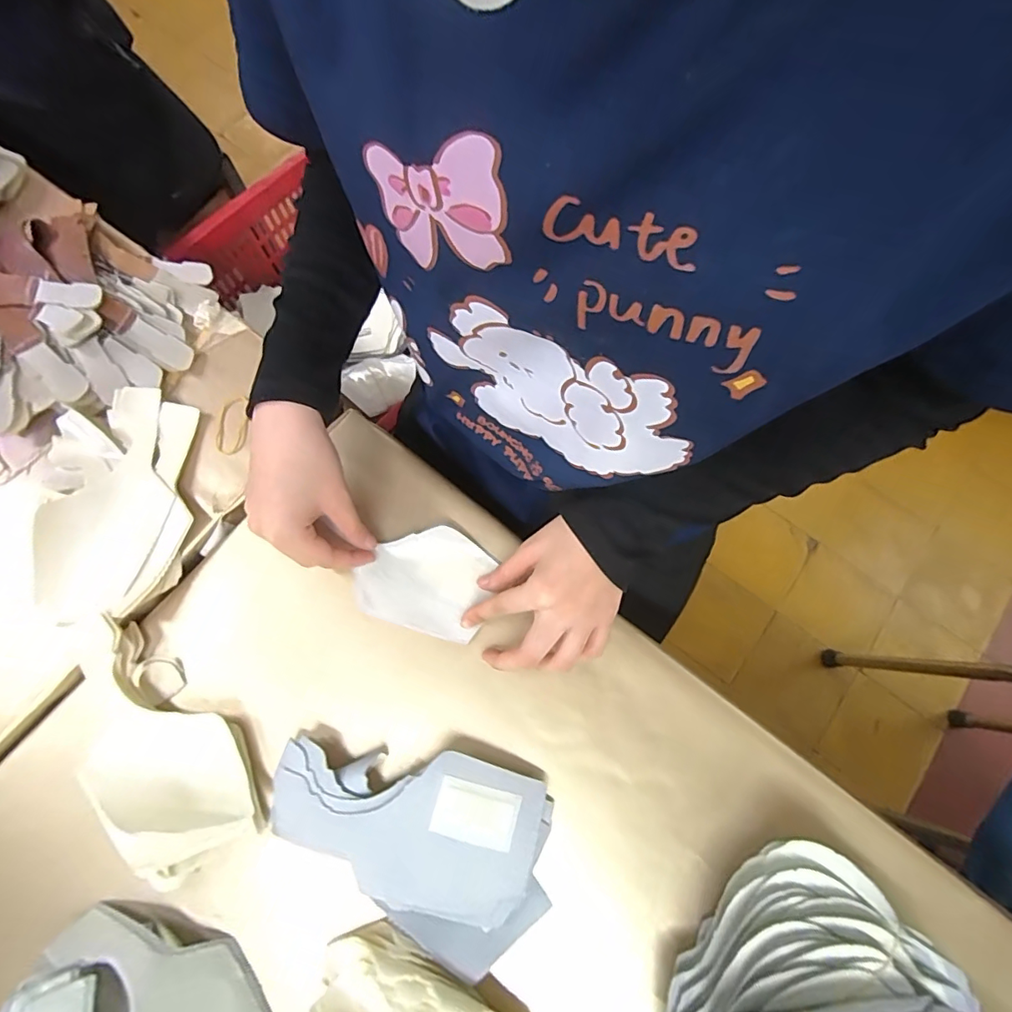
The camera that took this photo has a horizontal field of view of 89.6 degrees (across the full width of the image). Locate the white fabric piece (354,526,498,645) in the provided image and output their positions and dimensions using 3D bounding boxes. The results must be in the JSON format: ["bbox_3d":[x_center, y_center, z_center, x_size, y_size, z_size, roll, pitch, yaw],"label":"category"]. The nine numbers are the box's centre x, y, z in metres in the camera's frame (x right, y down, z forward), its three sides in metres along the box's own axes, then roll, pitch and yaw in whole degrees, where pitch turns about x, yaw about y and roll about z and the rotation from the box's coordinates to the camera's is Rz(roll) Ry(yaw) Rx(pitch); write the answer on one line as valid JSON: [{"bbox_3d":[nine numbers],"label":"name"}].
[{"bbox_3d":[-0.064,0.057,0.407,0.096,0.013,0.080,18,74,4],"label":"white fabric piece"}]

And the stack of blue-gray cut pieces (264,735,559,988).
[{"bbox_3d":[-0.062,0.214,0.351,0.194,0.025,0.114,29,75,9],"label":"stack of blue-gray cut pieces"}]

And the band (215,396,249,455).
[{"bbox_3d":[-0.237,-0.071,0.444,0.026,0.004,0.056,4,74,0],"label":"band"}]

